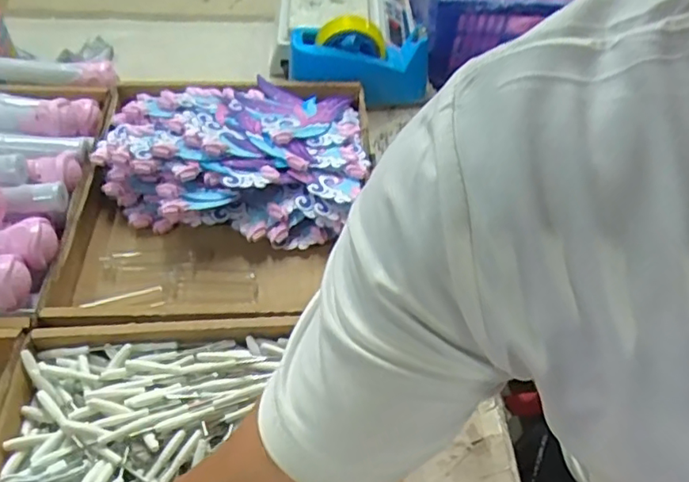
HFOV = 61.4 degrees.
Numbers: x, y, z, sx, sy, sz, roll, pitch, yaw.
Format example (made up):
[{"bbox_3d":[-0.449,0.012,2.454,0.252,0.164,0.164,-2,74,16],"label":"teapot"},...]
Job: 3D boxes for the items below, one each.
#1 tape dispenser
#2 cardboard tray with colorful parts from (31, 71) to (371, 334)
[{"bbox_3d":[0.032,-0.271,0.856,0.221,0.105,0.084,6,48,-19],"label":"tape dispenser"},{"bbox_3d":[-0.142,-0.072,0.710,0.359,0.103,0.390,-2,50,-5],"label":"cardboard tray with colorful parts"}]

